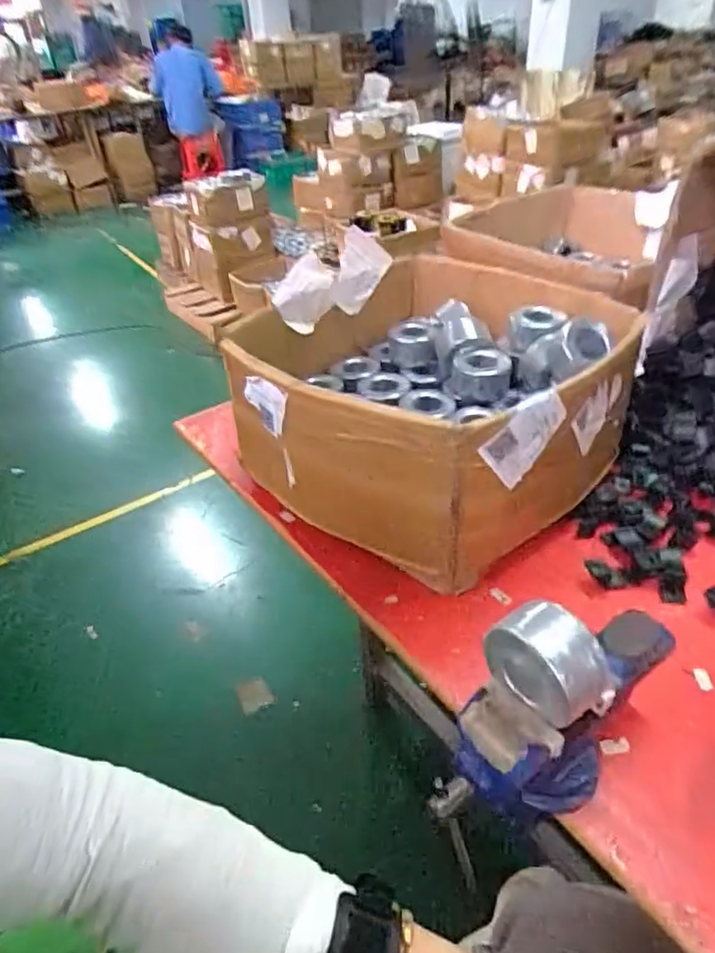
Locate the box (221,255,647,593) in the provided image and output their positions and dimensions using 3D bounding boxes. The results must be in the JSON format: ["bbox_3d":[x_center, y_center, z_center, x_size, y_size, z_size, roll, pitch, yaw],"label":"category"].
[{"bbox_3d":[0.090,-0.080,0.660,0.333,0.174,0.360,27,47,35],"label":"box"}]

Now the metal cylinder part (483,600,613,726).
[{"bbox_3d":[0.108,0.104,0.351,0.043,0.048,0.068,-32,44,-31],"label":"metal cylinder part"}]

